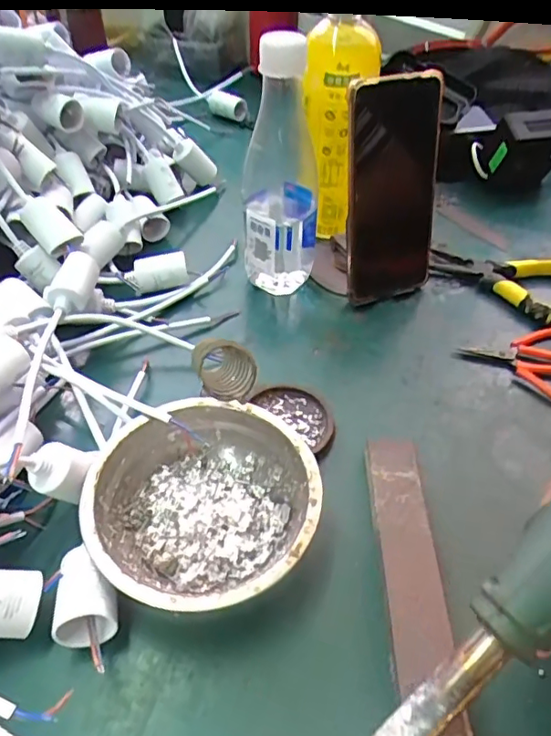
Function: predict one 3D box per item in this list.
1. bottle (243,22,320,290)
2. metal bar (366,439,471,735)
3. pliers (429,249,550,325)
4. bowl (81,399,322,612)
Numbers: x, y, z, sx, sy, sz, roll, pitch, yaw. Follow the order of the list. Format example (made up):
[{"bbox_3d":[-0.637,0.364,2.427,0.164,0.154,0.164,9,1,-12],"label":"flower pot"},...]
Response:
[{"bbox_3d":[0.006,-0.152,0.439,0.062,0.202,0.063,4,44,0],"label":"bottle"},{"bbox_3d":[0.071,0.121,0.284,0.030,0.017,0.208,3,44,0],"label":"metal bar"},{"bbox_3d":[0.199,-0.075,0.469,0.138,0.026,0.071,19,46,15],"label":"pliers"},{"bbox_3d":[-0.041,0.080,0.317,0.123,0.042,0.123,2,44,-2],"label":"bowl"}]

